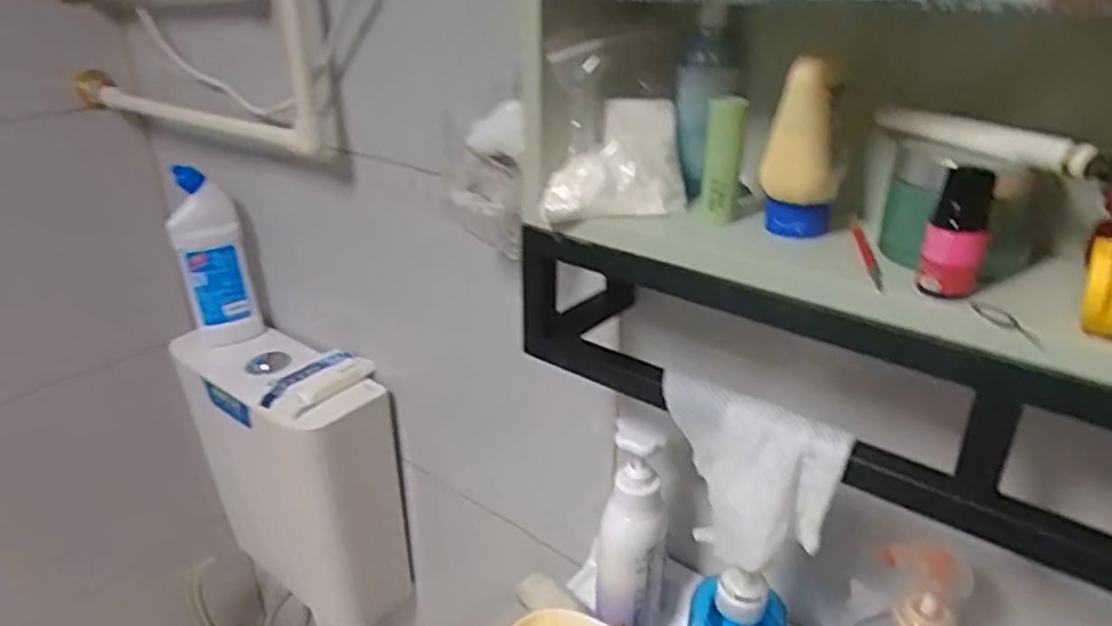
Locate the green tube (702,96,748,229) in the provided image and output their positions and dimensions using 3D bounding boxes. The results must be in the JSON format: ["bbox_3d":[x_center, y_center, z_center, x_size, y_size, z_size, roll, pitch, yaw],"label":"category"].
[{"bbox_3d":[0.099,-0.090,0.424,0.016,0.072,0.016,13,30,24],"label":"green tube"}]

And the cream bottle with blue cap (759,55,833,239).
[{"bbox_3d":[0.135,-0.087,0.390,0.035,0.094,0.029,11,29,20],"label":"cream bottle with blue cap"}]

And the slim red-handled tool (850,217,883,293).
[{"bbox_3d":[0.168,-0.035,0.390,0.007,0.004,0.100,6,27,11],"label":"slim red-handled tool"}]

